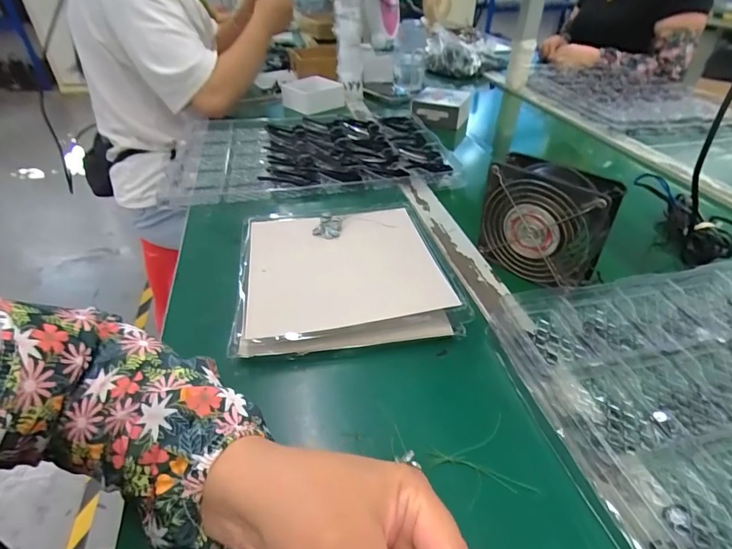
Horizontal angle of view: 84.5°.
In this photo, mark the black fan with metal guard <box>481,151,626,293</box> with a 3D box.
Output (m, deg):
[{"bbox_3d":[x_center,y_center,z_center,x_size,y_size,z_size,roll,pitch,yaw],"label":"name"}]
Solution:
[{"bbox_3d":[0.181,-0.054,0.416,0.049,0.105,0.118,-27,45,-30],"label":"black fan with metal guard"}]

